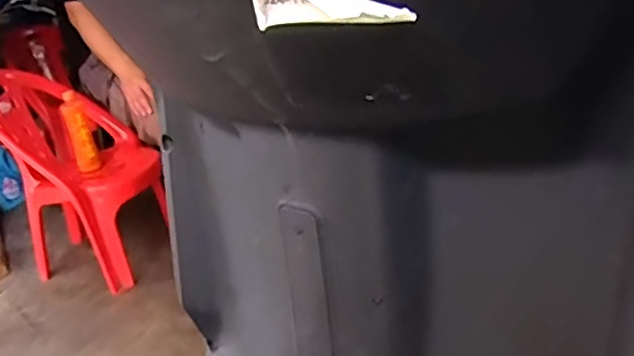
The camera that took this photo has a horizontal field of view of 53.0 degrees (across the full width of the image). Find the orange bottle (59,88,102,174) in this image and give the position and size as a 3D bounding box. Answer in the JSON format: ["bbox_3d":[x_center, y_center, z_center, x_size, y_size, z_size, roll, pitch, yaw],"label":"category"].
[{"bbox_3d":[-0.653,-0.126,1.757,0.064,0.225,0.060,-18,4,-29],"label":"orange bottle"}]

